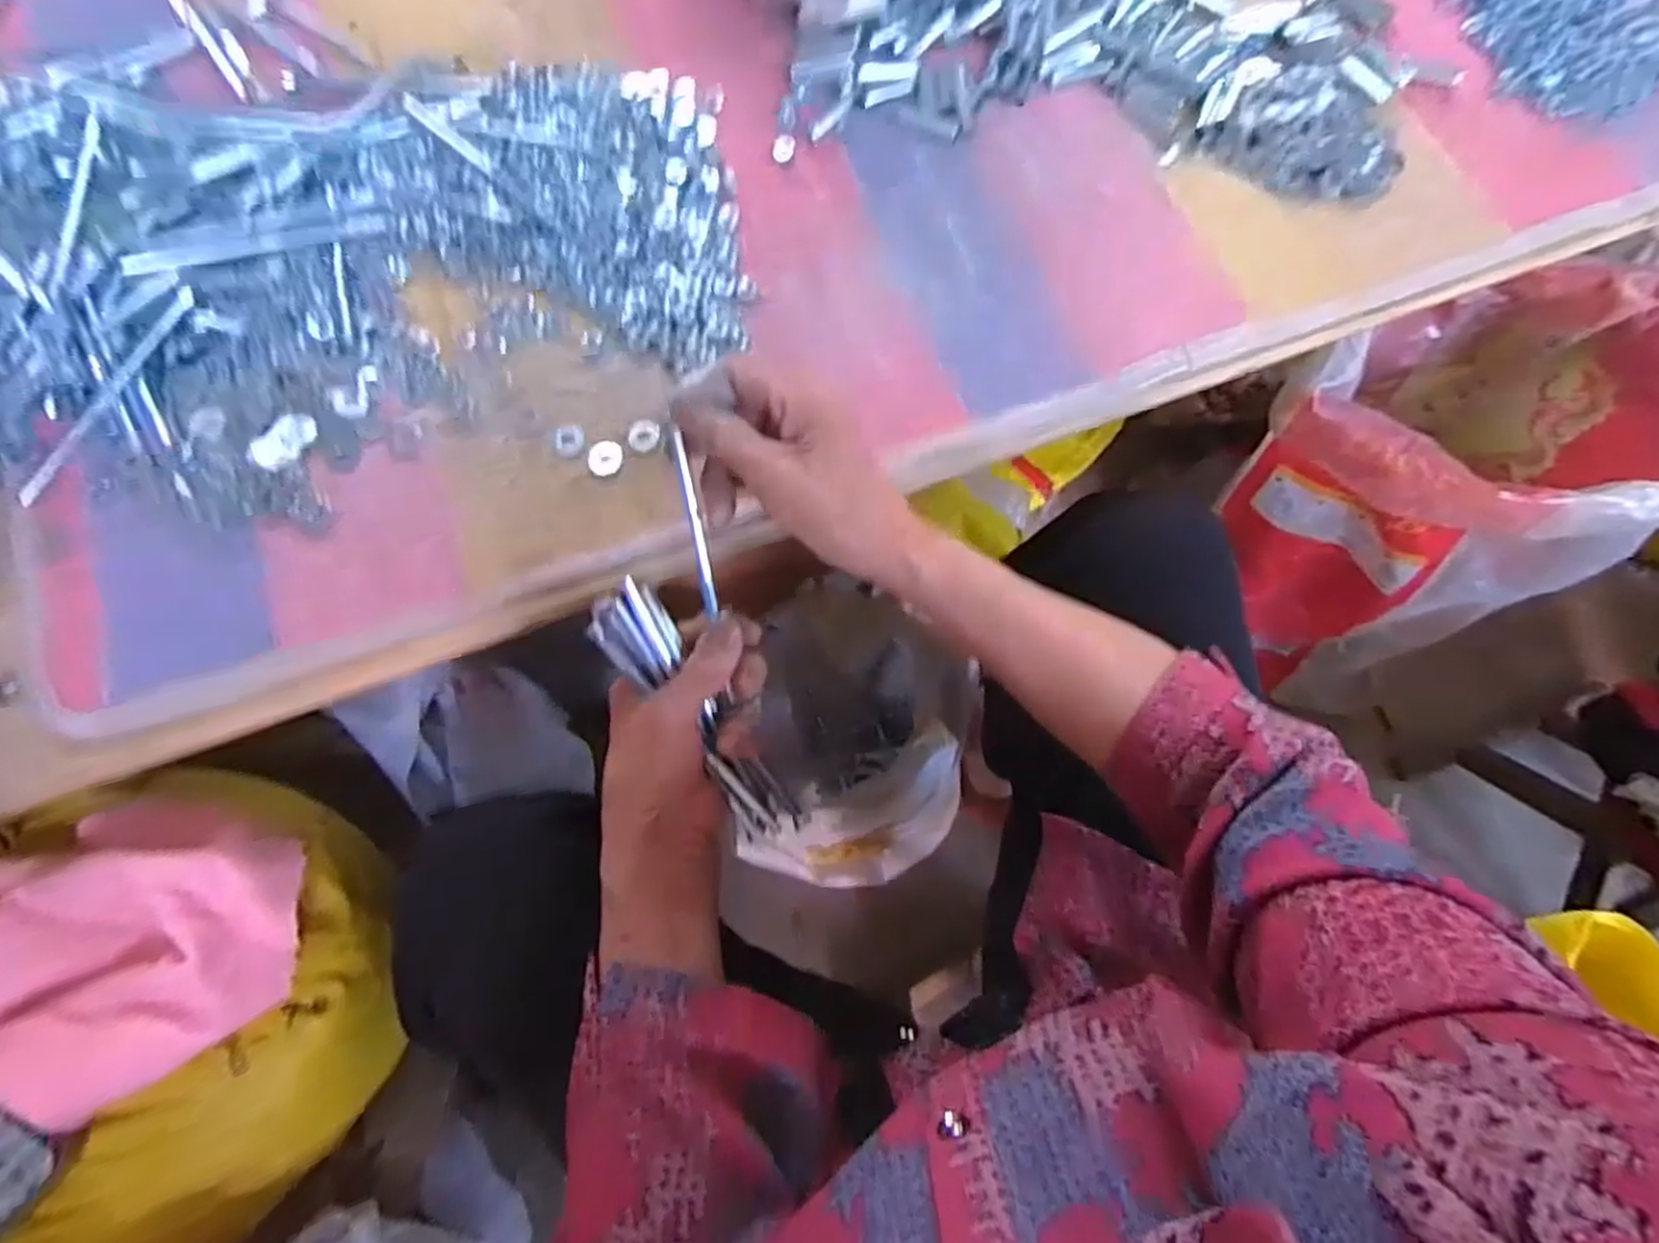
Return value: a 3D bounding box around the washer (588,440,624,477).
[{"bbox_3d":[-0.131,-0.096,0.447,0.019,0.004,0.022,-14,74,-6],"label":"washer"}]

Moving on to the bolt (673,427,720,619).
[{"bbox_3d":[-0.066,-0.047,0.378,0.007,0.006,0.091,-10,105,-2],"label":"bolt"}]

